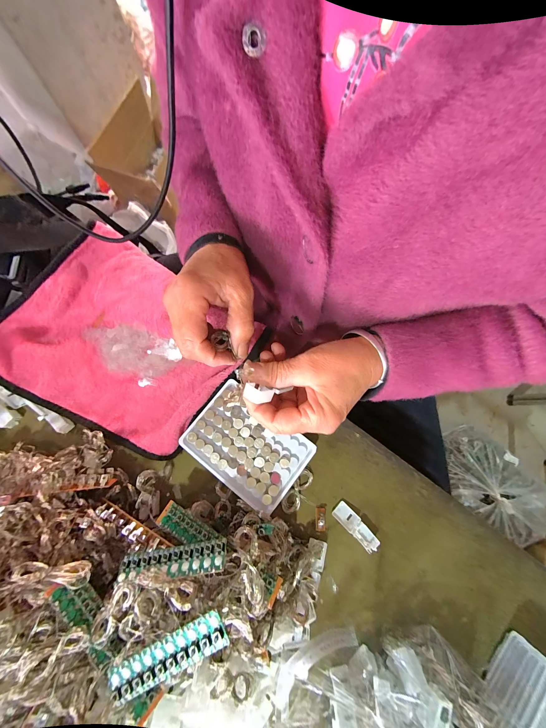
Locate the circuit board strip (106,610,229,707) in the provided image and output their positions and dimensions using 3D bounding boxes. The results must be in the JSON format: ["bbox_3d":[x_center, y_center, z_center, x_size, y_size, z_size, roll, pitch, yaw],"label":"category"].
[{"bbox_3d":[-0.075,0.208,0.176,0.093,0.004,0.020,-32,58,2],"label":"circuit board strip"}]

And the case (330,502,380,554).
[{"bbox_3d":[0.093,0.181,0.278,0.054,0.009,0.020,44,81,8],"label":"case"}]

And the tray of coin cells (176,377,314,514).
[{"bbox_3d":[-0.029,0.093,0.285,0.129,0.015,0.092,38,80,6],"label":"tray of coin cells"}]

